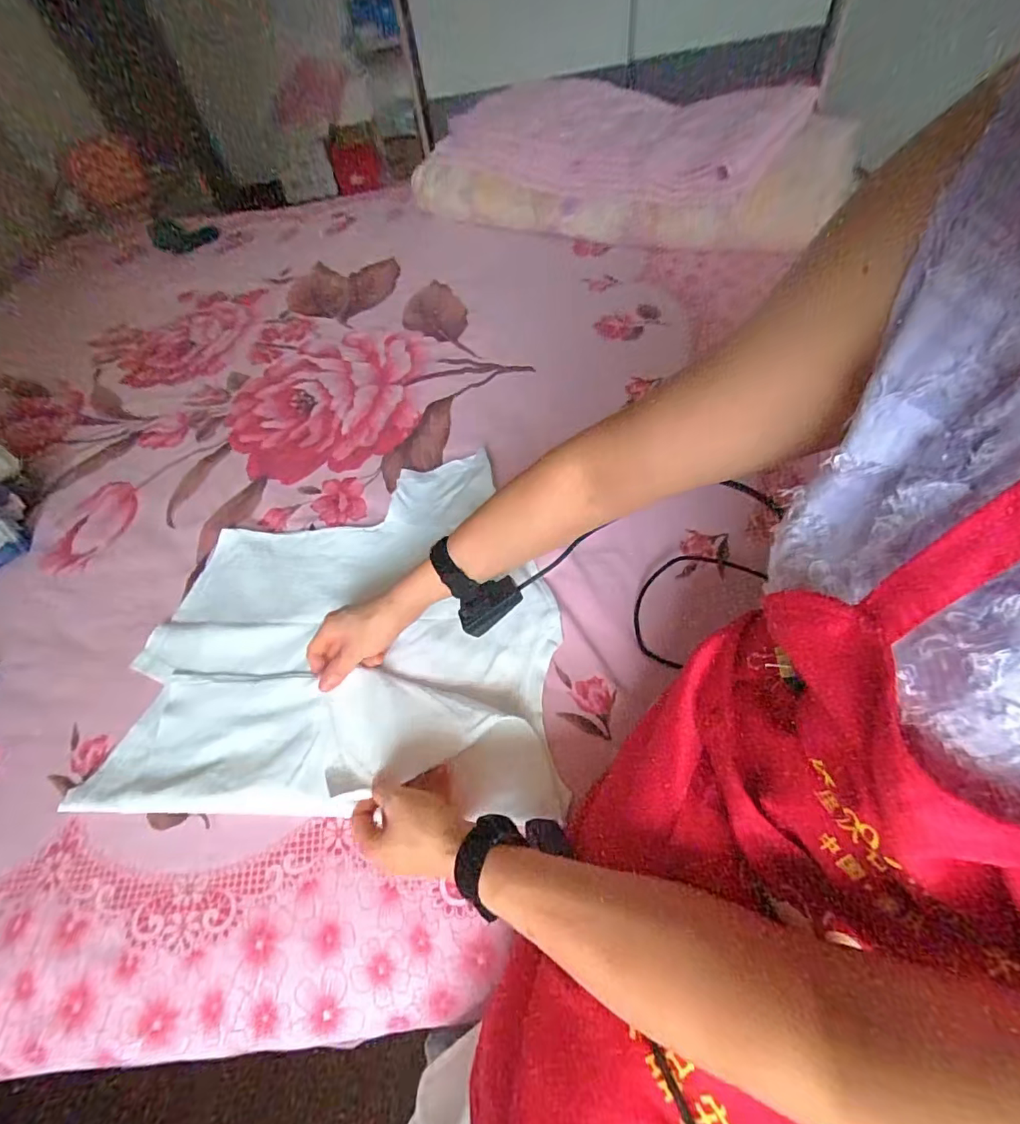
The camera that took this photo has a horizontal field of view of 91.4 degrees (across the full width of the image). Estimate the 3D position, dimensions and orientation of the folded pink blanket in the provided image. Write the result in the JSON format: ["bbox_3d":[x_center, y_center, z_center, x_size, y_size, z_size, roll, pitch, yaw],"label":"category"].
[{"bbox_3d":[0.224,-0.876,1.088,0.964,0.202,0.319,25,63,23],"label":"folded pink blanket"}]

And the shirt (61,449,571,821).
[{"bbox_3d":[-0.192,0.057,0.619,0.488,0.051,0.461,-1,55,5],"label":"shirt"}]

